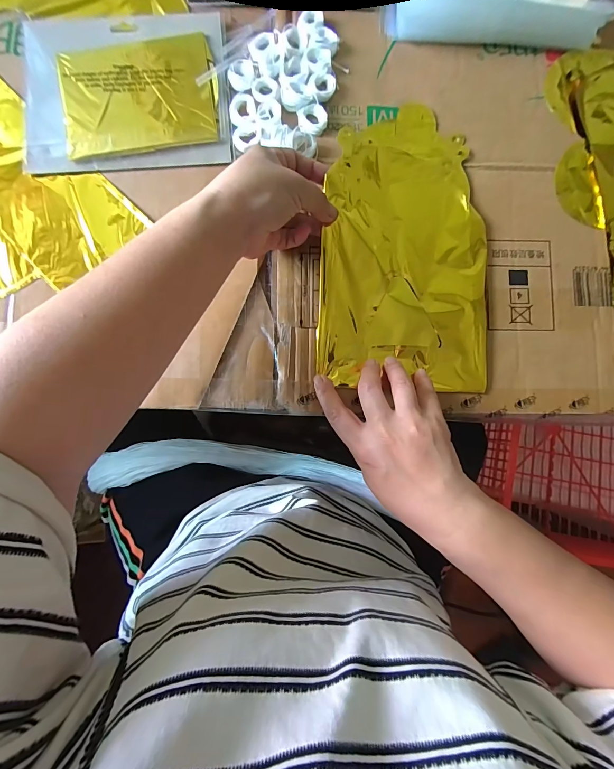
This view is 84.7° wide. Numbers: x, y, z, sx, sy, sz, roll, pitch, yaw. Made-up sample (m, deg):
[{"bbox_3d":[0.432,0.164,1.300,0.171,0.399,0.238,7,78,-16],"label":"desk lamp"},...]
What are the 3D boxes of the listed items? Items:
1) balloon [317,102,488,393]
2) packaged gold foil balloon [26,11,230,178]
[{"bbox_3d":[0.094,-0.136,0.316,0.155,0.032,0.270,3,84,0],"label":"balloon"},{"bbox_3d":[-0.178,-0.291,0.330,0.197,0.015,0.168,-6,84,-1],"label":"packaged gold foil balloon"}]

